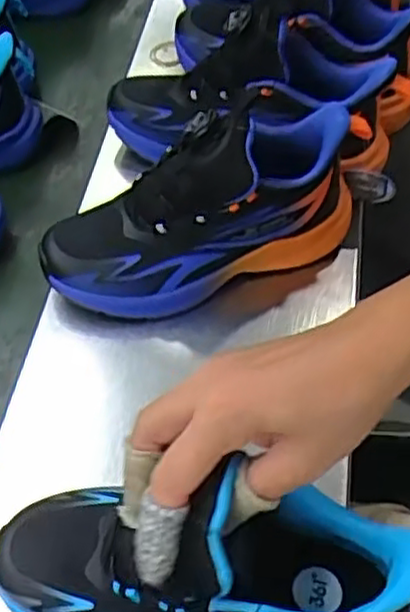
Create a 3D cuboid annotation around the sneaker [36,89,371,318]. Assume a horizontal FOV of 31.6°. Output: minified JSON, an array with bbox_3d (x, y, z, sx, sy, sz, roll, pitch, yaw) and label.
[{"bbox_3d":[0.000,-0.079,0.529,0.243,0.122,0.086,-23,55,-14],"label":"sneaker"}]

